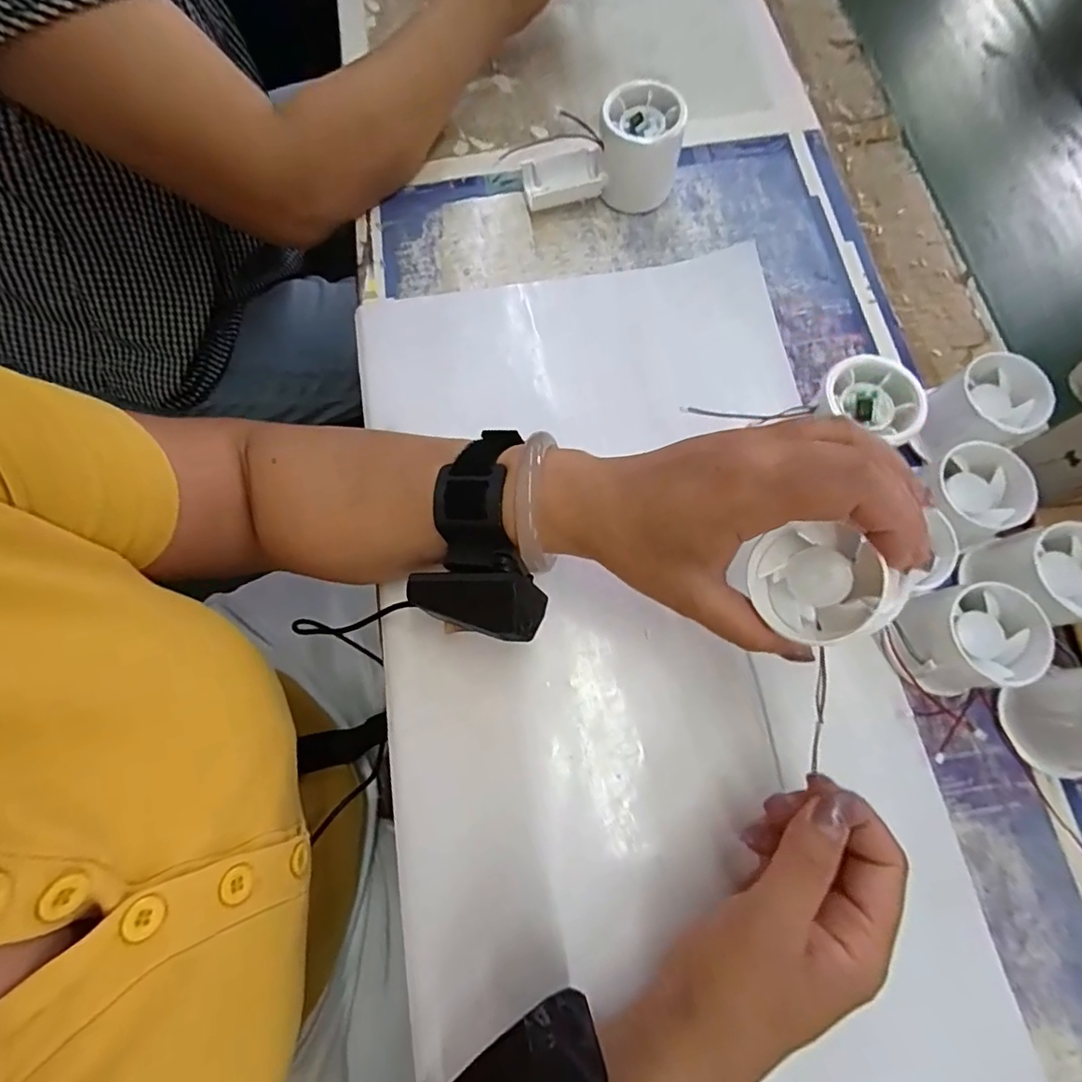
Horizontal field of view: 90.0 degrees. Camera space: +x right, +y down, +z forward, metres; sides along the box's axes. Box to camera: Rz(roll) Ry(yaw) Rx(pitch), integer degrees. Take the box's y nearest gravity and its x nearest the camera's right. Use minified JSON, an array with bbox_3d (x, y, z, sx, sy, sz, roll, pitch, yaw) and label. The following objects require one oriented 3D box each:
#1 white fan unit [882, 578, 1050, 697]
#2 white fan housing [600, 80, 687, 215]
[{"bbox_3d":[0.226,0.054,0.293,0.060,0.047,0.053,-15,73,-3],"label":"white fan unit"},{"bbox_3d":[0.071,-0.284,0.393,0.059,0.058,0.052,5,74,3],"label":"white fan housing"}]

